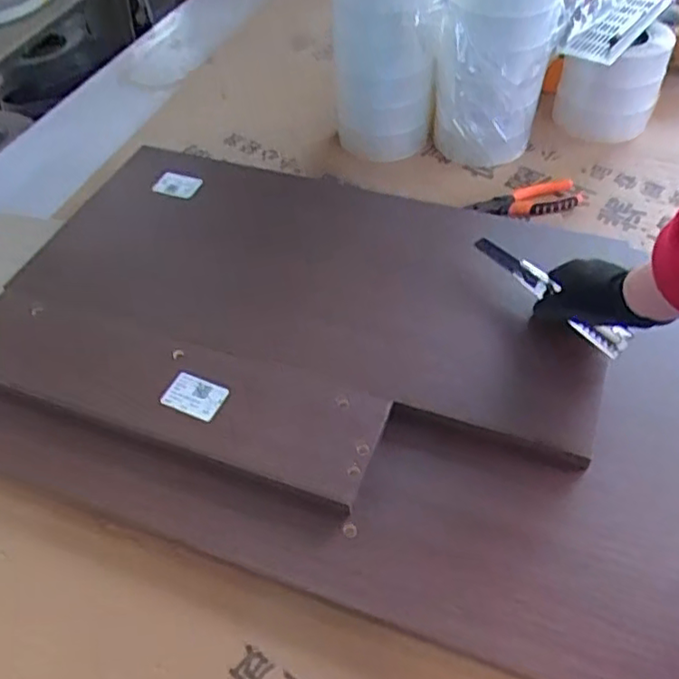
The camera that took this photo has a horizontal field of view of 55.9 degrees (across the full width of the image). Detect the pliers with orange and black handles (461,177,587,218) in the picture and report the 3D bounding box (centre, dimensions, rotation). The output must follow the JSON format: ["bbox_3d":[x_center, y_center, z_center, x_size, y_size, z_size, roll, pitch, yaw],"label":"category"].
[{"bbox_3d":[0.254,-0.189,0.869,0.159,0.018,0.063,-16,51,-8],"label":"pliers with orange and black handles"}]

